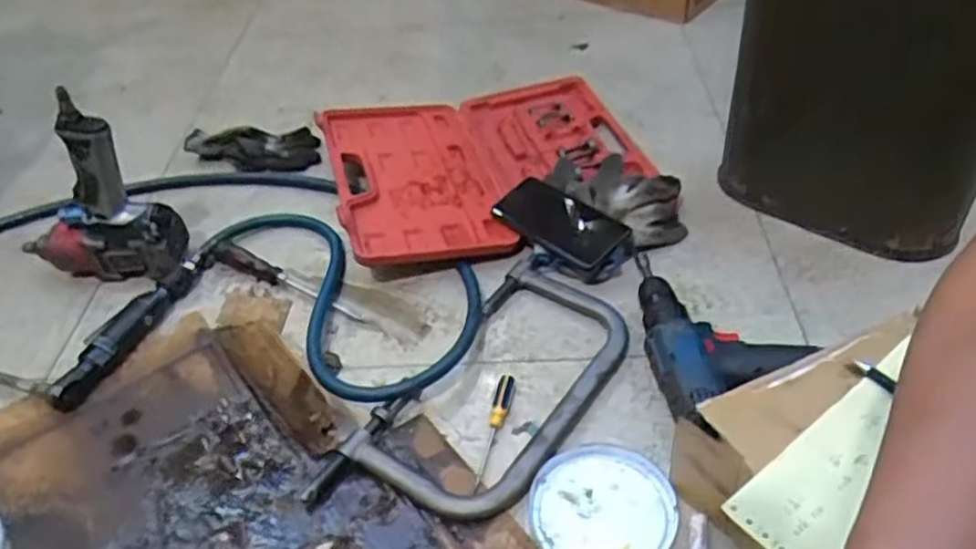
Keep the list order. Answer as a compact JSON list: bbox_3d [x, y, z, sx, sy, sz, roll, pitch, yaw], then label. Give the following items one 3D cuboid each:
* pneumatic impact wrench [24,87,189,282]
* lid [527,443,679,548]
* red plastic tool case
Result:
[{"bbox_3d":[-0.471,-0.082,0.837,0.190,0.213,0.065,-4,44,4],"label":"pneumatic impact wrench"},{"bbox_3d":[0.097,0.197,0.624,0.118,0.007,0.117,-4,44,4],"label":"lid"},{"bbox_3d":[-0.008,-0.159,0.972,0.406,0.057,0.352,-19,45,-11],"label":"red plastic tool case"}]

